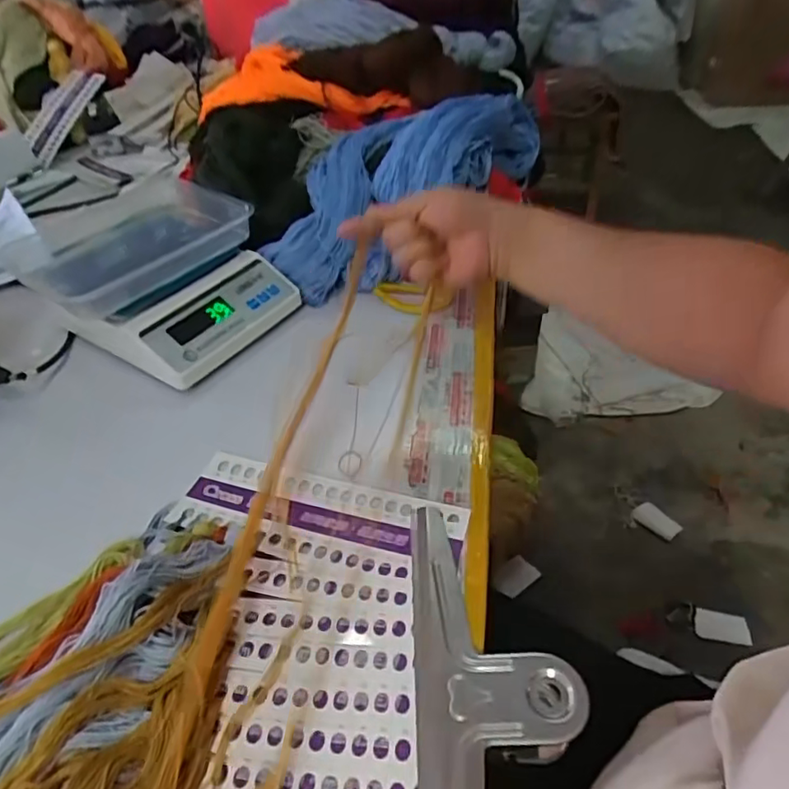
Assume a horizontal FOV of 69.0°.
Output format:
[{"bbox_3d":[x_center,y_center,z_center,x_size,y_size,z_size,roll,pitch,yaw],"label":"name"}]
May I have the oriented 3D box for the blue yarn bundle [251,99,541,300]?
[{"bbox_3d":[0.016,-0.266,0.725,0.385,0.145,0.144,-33,49,0],"label":"blue yarn bundle"}]

